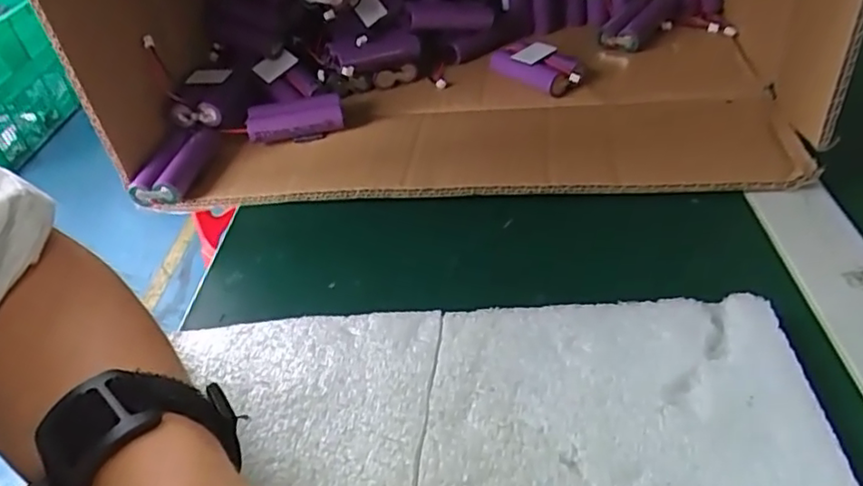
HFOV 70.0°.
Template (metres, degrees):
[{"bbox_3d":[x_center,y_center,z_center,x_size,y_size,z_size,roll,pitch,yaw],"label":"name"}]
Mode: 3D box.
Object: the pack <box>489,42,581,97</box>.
[{"bbox_3d":[0.078,-0.130,0.456,0.031,0.025,0.071,-32,44,-26],"label":"pack"}]

